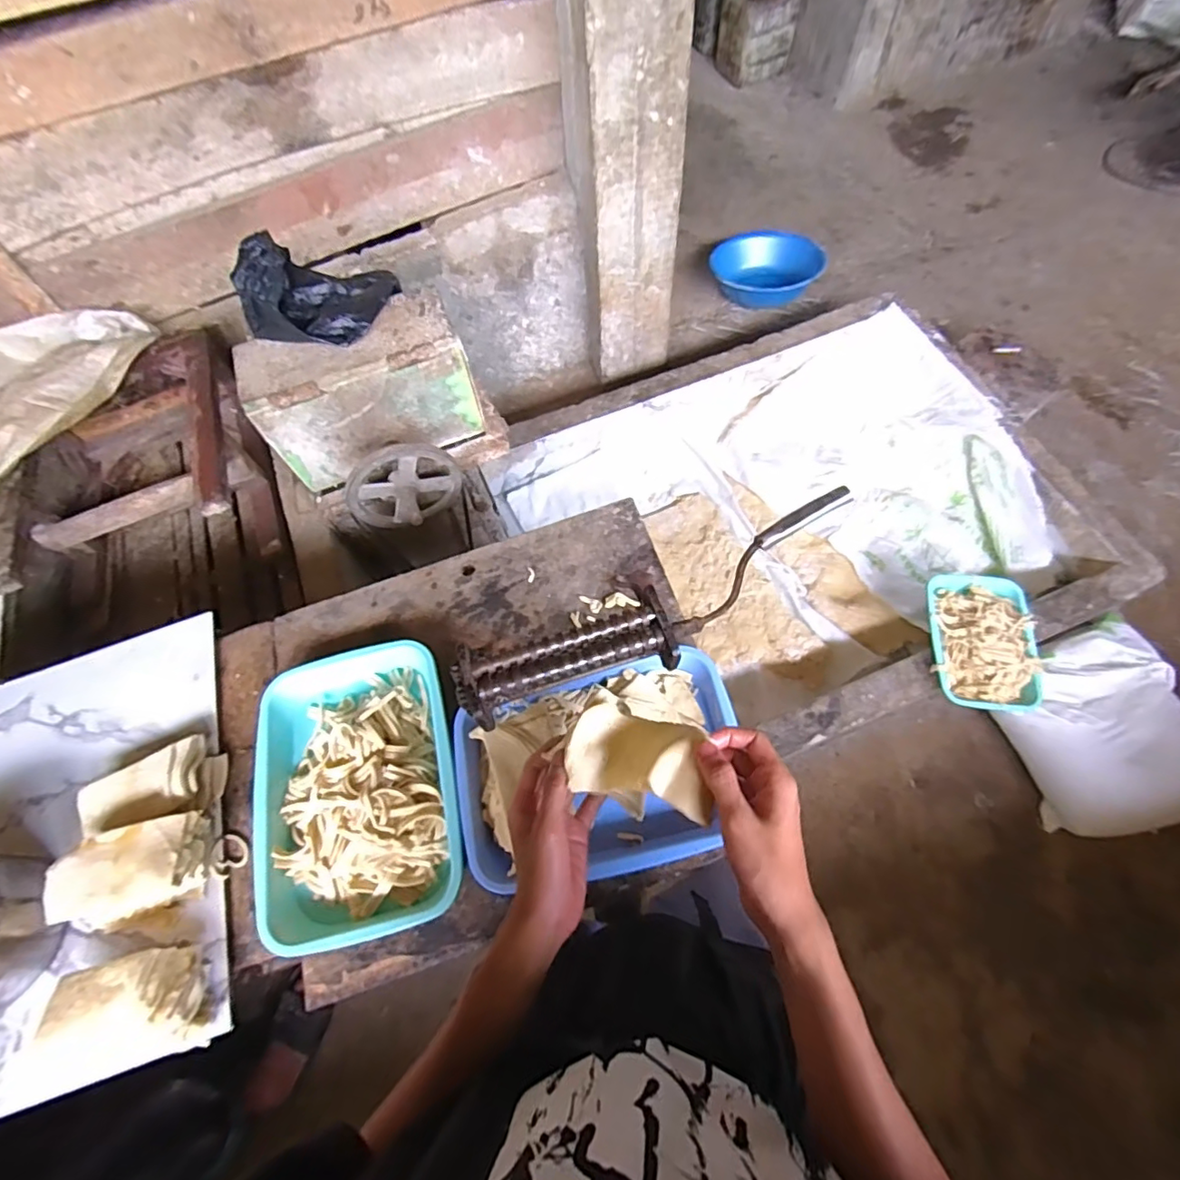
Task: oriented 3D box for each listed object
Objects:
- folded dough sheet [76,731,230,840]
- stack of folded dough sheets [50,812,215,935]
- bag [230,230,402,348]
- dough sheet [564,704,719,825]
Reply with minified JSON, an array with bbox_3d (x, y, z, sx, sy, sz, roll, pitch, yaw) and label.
[{"bbox_3d":[-0.506,0.224,0.650,0.142,0.045,0.083,-16,66,-4],"label":"folded dough sheet"},{"bbox_3d":[-0.476,0.295,0.599,0.140,0.077,0.085,-14,66,-3],"label":"stack of folded dough sheets"},{"bbox_3d":[-0.435,-0.481,0.895,0.206,0.086,0.180,10,67,8],"label":"bag"},{"bbox_3d":[0.041,0.135,0.459,0.114,0.037,0.069,12,67,9],"label":"dough sheet"}]

